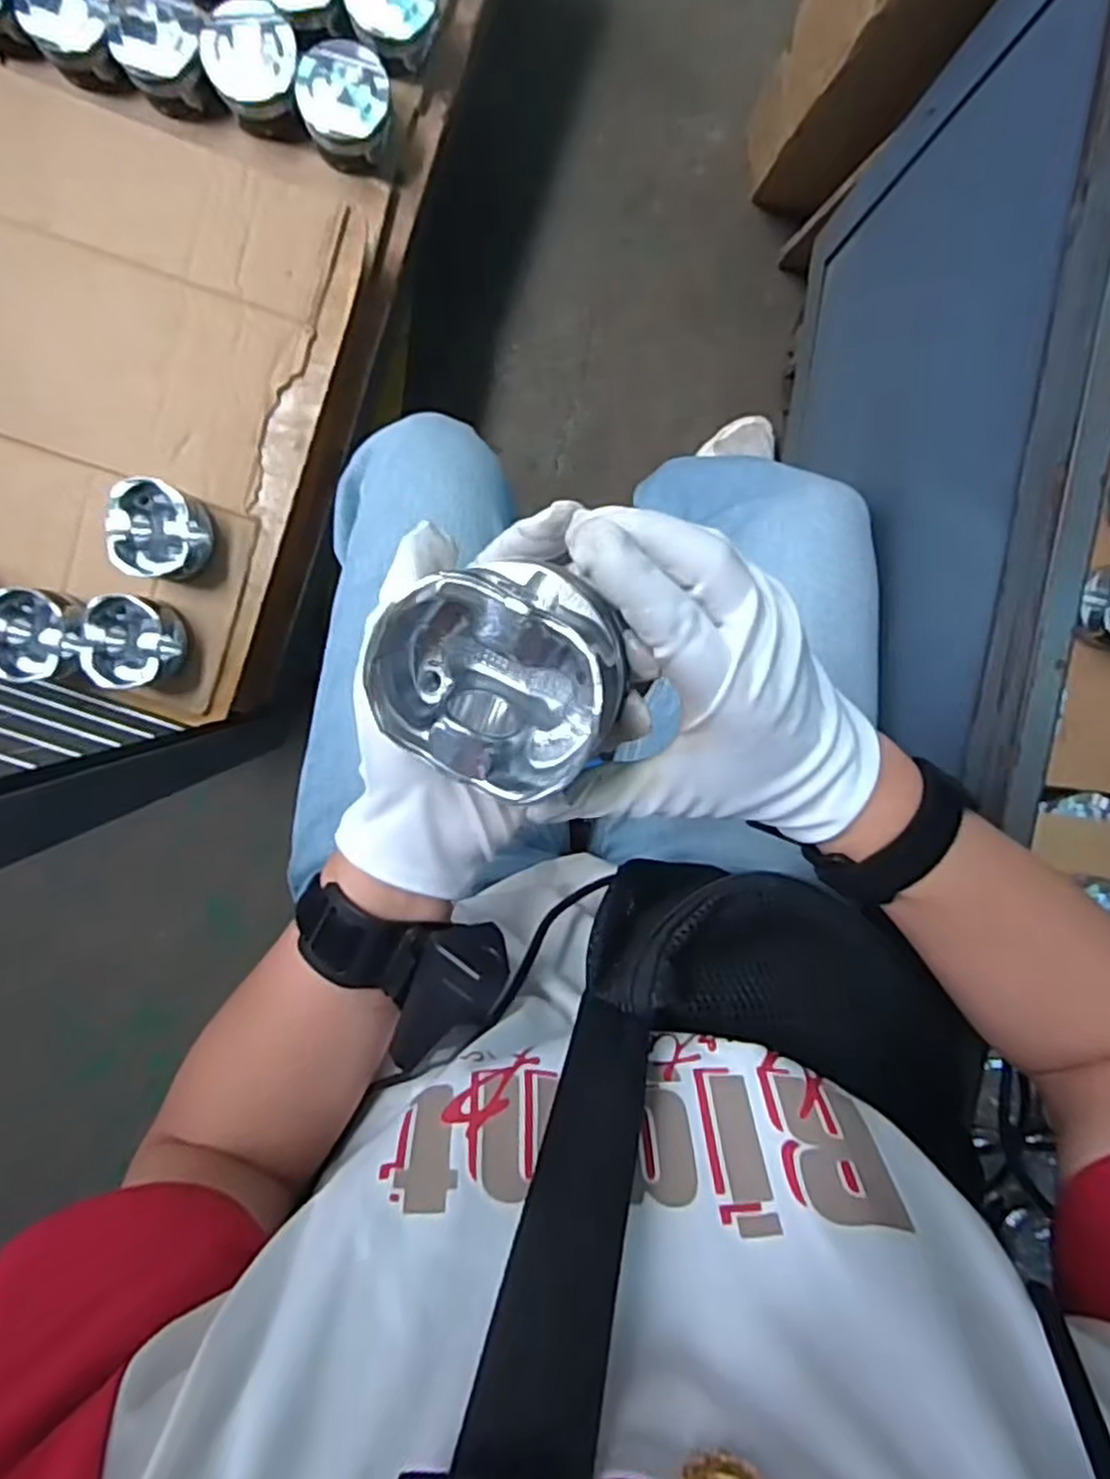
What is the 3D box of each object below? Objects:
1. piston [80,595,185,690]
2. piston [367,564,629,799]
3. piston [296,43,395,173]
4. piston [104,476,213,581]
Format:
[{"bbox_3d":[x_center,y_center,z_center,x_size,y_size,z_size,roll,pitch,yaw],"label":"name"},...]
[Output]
[{"bbox_3d":[-0.401,-0.094,0.725,0.080,0.058,0.082,0,99,-3],"label":"piston"},{"bbox_3d":[-0.021,-0.022,0.276,0.090,0.052,0.079,24,97,-6],"label":"piston"},{"bbox_3d":[-0.196,-0.597,0.722,0.085,0.044,0.086,-11,99,-1],"label":"piston"},{"bbox_3d":[-0.367,-0.193,0.716,0.078,0.058,0.084,0,99,-3],"label":"piston"}]

